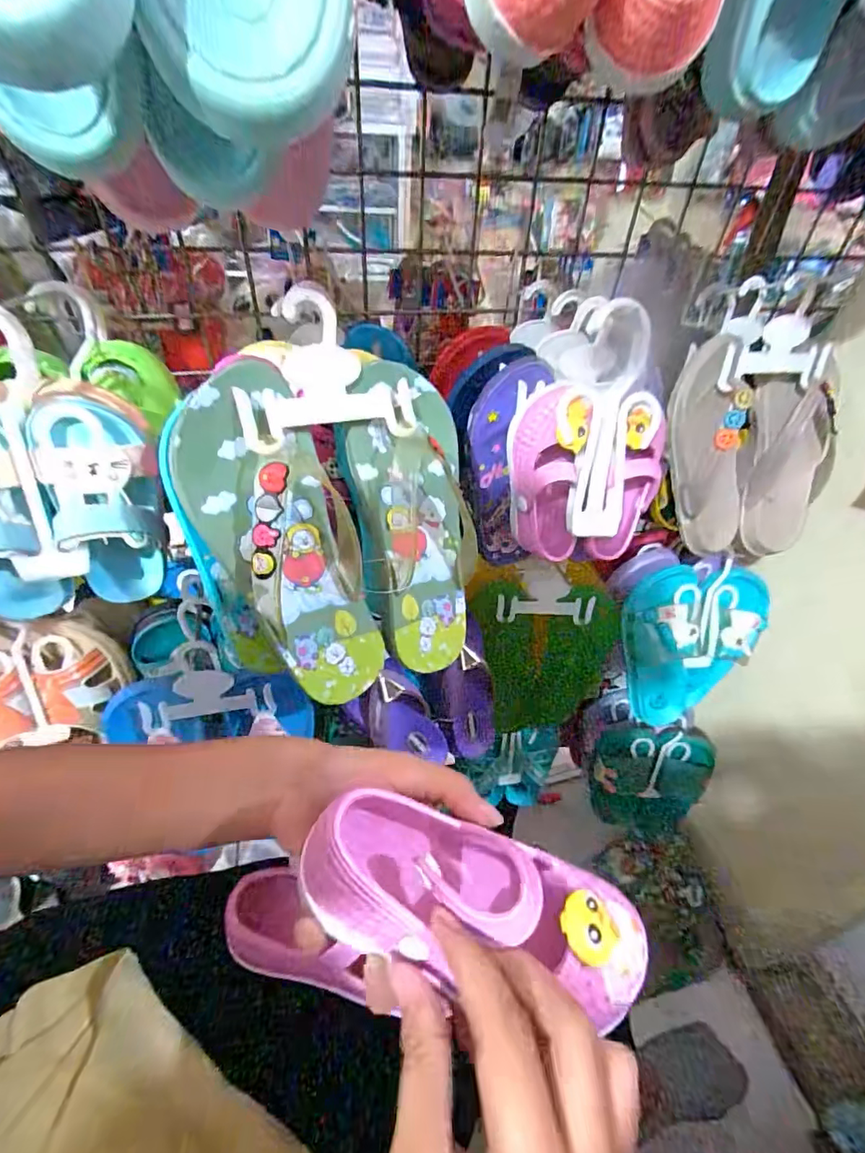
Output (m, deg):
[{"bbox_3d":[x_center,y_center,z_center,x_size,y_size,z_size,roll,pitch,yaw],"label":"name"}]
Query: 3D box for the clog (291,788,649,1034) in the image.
[{"bbox_3d":[0.019,0.131,0.202,0.139,0.046,0.054,15,42,4],"label":"clog"}]

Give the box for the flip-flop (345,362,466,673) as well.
[{"bbox_3d":[-0.012,-0.037,0.343,0.077,0.204,0.030,-8,7,-13],"label":"flip-flop"}]

